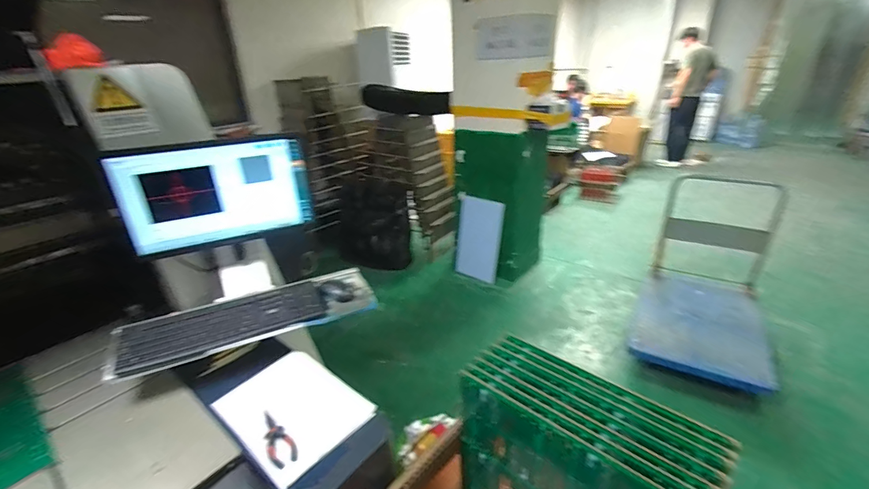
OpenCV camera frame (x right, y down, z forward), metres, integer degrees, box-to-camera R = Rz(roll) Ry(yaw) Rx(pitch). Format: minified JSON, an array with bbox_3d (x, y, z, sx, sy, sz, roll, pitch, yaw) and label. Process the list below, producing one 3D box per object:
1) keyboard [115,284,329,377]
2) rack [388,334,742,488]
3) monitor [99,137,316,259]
[{"bbox_3d":[-0.512,0.193,0.952,0.470,0.045,0.138,-15,28,-22],"label":"keyboard"},{"bbox_3d":[0.220,0.520,0.779,0.509,0.406,0.378,21,35,40],"label":"rack"},{"bbox_3d":[-0.542,-0.127,0.990,0.431,0.243,0.069,-17,29,-27],"label":"monitor"}]

